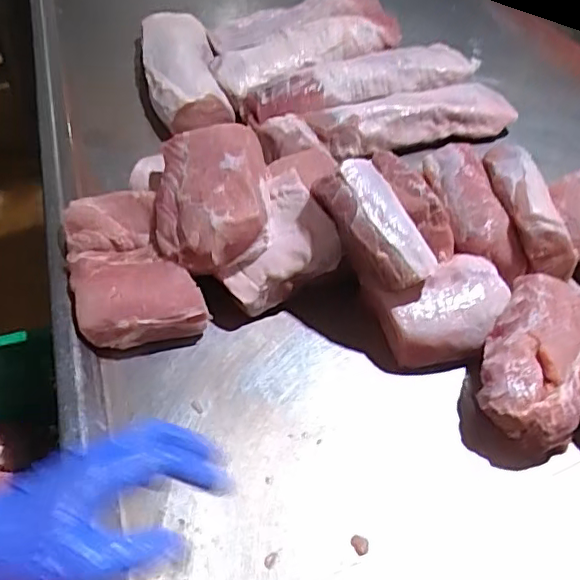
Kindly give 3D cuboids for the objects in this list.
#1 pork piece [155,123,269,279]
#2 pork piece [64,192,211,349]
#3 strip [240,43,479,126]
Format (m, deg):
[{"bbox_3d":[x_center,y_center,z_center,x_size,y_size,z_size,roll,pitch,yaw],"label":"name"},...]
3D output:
[{"bbox_3d":[-0.094,-0.111,0.685,0.128,0.085,0.186,-3,47,-5],"label":"pork piece"},{"bbox_3d":[-0.197,-0.031,0.698,0.133,0.076,0.226,-15,50,-16],"label":"pork piece"},{"bbox_3d":[0.131,-0.349,0.954,0.426,0.061,0.126,-19,51,-19],"label":"strip"}]

